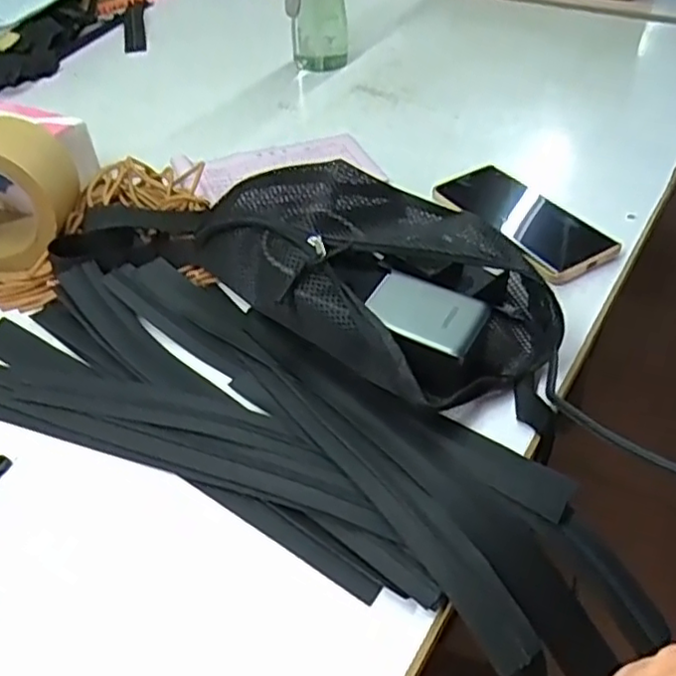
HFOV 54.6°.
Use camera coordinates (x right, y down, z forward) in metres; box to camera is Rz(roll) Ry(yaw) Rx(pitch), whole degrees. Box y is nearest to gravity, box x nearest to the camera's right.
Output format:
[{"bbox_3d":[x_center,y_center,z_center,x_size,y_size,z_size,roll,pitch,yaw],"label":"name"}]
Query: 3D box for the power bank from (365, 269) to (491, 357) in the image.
[{"bbox_3d":[0.056,-0.018,0.437,0.082,0.013,0.049,25,49,26],"label":"power bank"}]

